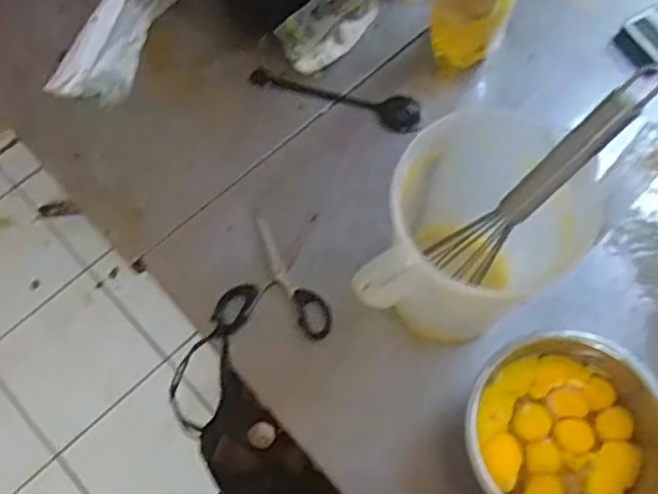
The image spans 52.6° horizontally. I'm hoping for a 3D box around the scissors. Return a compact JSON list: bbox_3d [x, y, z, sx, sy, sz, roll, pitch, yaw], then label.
[{"bbox_3d":[-0.046,0.044,0.681,0.114,0.015,0.128,20,70,8],"label":"scissors"}]

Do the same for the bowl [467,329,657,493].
[{"bbox_3d":[0.206,0.164,0.593,0.167,0.095,0.175,0,69,1],"label":"bowl"}]

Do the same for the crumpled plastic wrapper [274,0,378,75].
[{"bbox_3d":[0.005,-0.254,0.750,0.039,0.082,0.133,42,75,15],"label":"crumpled plastic wrapper"}]

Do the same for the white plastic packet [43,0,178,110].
[{"bbox_3d":[-0.242,-0.261,0.789,0.083,0.030,0.219,22,71,9],"label":"white plastic packet"}]

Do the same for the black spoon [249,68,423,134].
[{"bbox_3d":[0.007,-0.173,0.762,0.201,0.013,0.040,16,70,7],"label":"black spoon"}]

